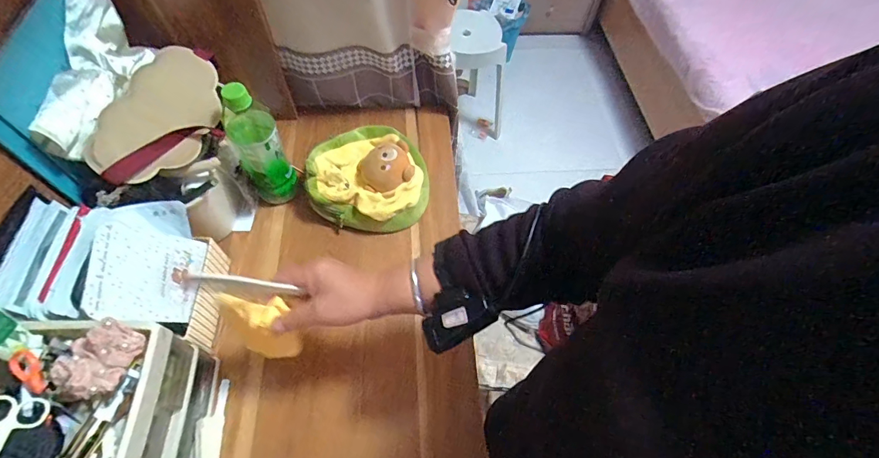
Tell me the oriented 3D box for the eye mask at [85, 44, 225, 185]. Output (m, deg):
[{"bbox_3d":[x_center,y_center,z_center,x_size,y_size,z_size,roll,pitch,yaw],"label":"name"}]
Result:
[{"bbox_3d":[-0.336,-0.143,0.513,0.100,0.018,0.202,32,62,-26],"label":"eye mask"}]

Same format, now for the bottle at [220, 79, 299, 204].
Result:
[{"bbox_3d":[-0.257,-0.117,0.594,0.068,0.198,0.057,-28,65,-18],"label":"bottle"}]

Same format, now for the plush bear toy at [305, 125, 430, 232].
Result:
[{"bbox_3d":[-0.107,-0.096,0.672,0.179,0.070,0.189,1,59,-2],"label":"plush bear toy"}]

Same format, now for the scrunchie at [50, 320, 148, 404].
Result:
[{"bbox_3d":[-0.318,0.119,0.382,0.046,0.047,0.071,7,59,1],"label":"scrunchie"}]

